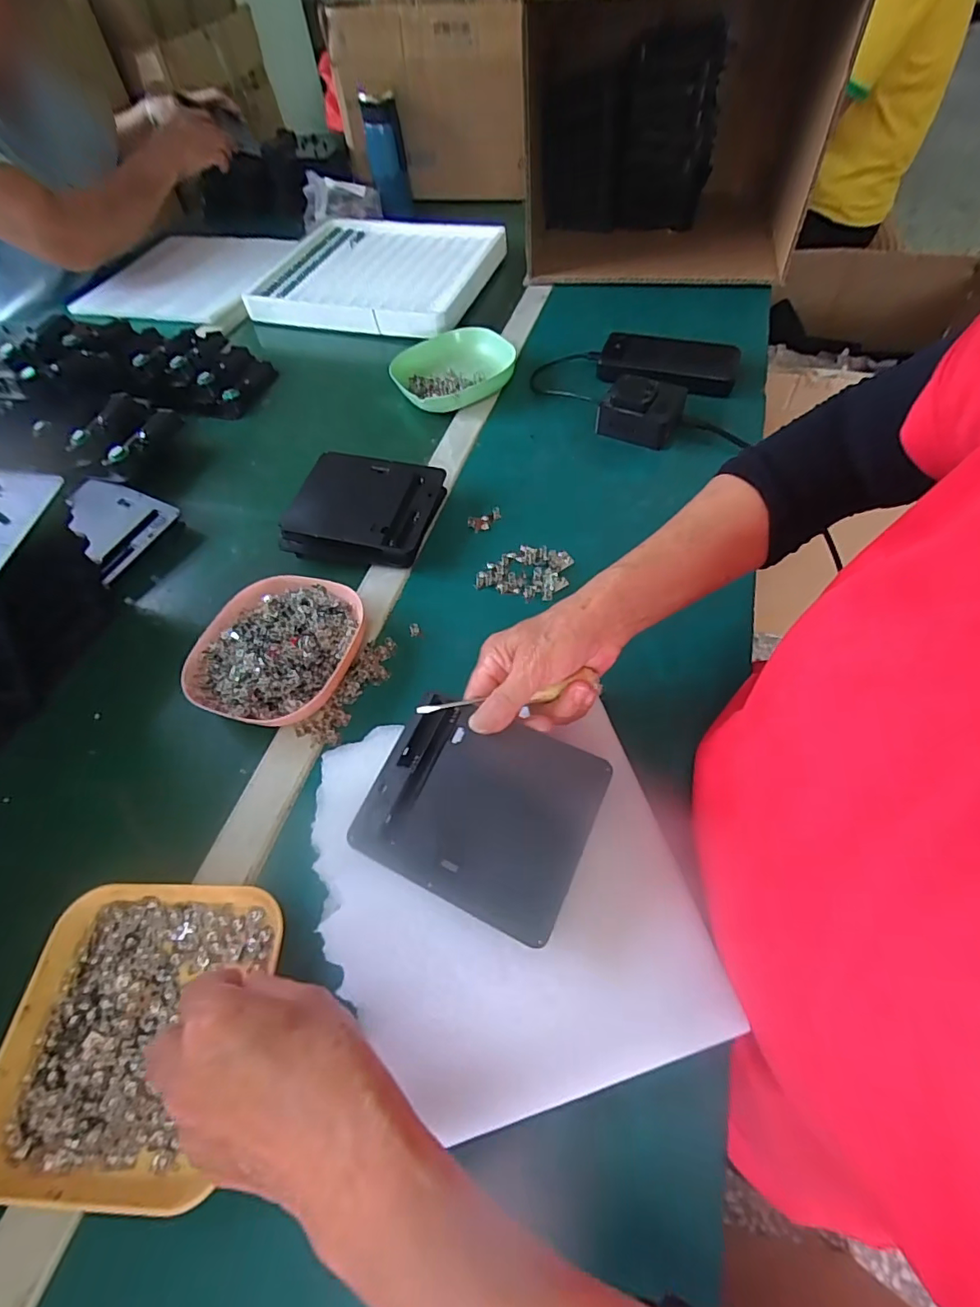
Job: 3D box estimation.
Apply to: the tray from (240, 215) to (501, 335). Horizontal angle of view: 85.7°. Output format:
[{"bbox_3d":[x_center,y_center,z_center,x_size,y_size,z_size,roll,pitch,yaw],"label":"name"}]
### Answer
[{"bbox_3d":[-0.175,-0.595,0.821,0.339,0.032,0.299,14,59,12],"label":"tray"}]

